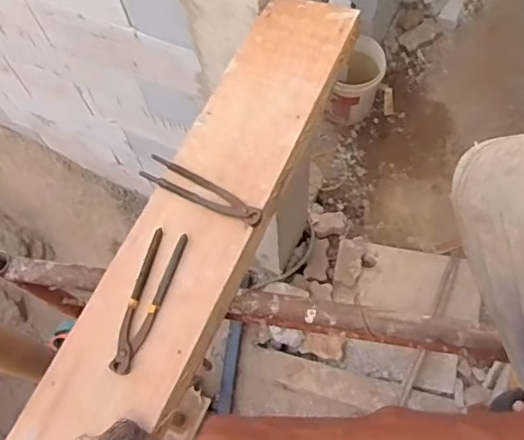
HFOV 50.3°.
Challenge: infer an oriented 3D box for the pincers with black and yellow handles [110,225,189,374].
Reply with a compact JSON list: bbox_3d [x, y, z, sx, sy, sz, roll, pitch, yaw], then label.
[{"bbox_3d":[-0.173,0.116,0.823,0.052,0.014,0.218,15,68,10],"label":"pincers with black and yellow handles"}]

